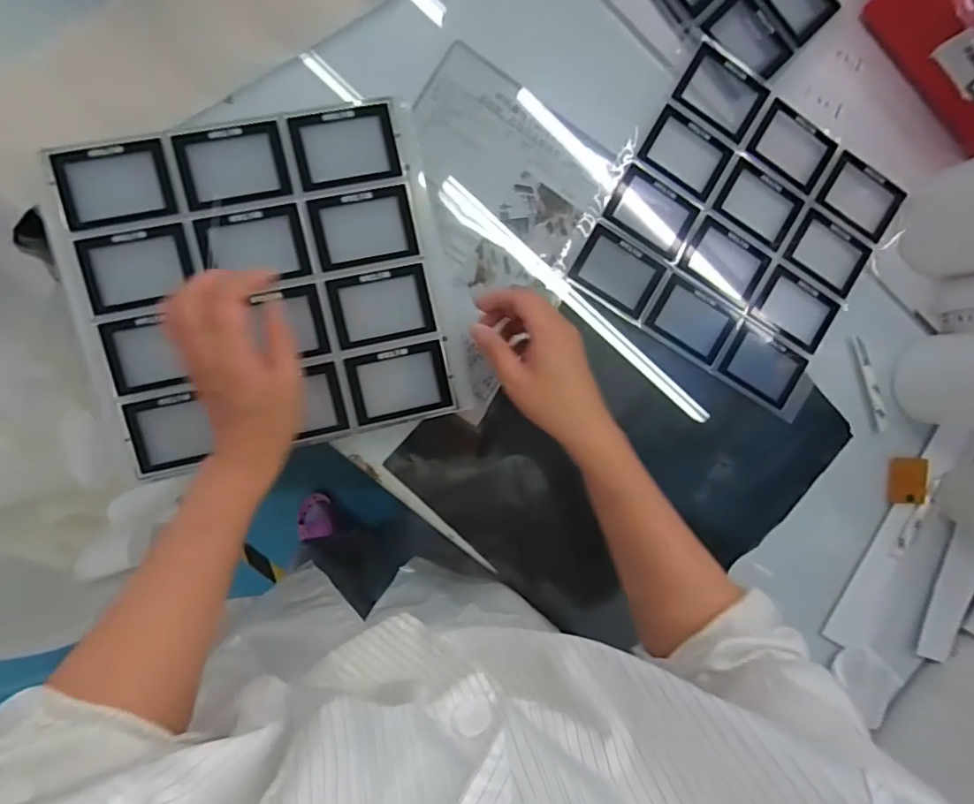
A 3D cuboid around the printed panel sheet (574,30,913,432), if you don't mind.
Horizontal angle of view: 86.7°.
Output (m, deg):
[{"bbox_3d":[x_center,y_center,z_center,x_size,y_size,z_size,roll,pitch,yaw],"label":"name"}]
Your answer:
[{"bbox_3d":[0.267,-0.172,0.529,0.276,0.009,0.273,30,91,-7],"label":"printed panel sheet"}]

